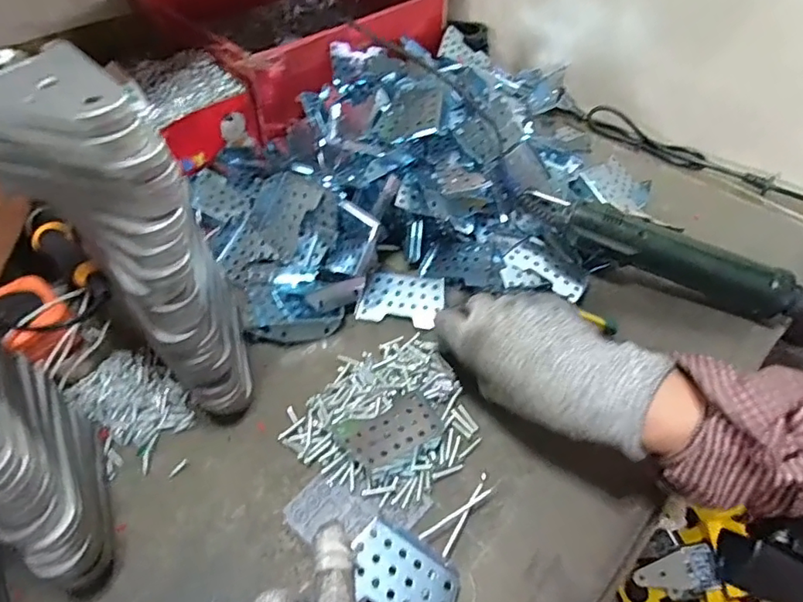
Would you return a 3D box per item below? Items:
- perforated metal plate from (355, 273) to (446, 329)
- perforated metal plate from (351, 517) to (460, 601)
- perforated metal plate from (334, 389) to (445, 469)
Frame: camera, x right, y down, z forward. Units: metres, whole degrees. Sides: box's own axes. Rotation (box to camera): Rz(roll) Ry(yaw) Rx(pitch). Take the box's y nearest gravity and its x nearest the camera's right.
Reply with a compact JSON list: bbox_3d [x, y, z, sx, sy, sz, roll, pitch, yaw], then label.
[{"bbox_3d":[0.001,-0.002,0.448,0.069,0.006,0.046,7,67,12],"label":"perforated metal plate"},{"bbox_3d":[0.002,0.157,0.298,0.067,0.009,0.044,33,57,23],"label":"perforated metal plate"},{"bbox_3d":[-0.008,0.089,0.369,0.065,0.010,0.037,-20,54,-18],"label":"perforated metal plate"}]

